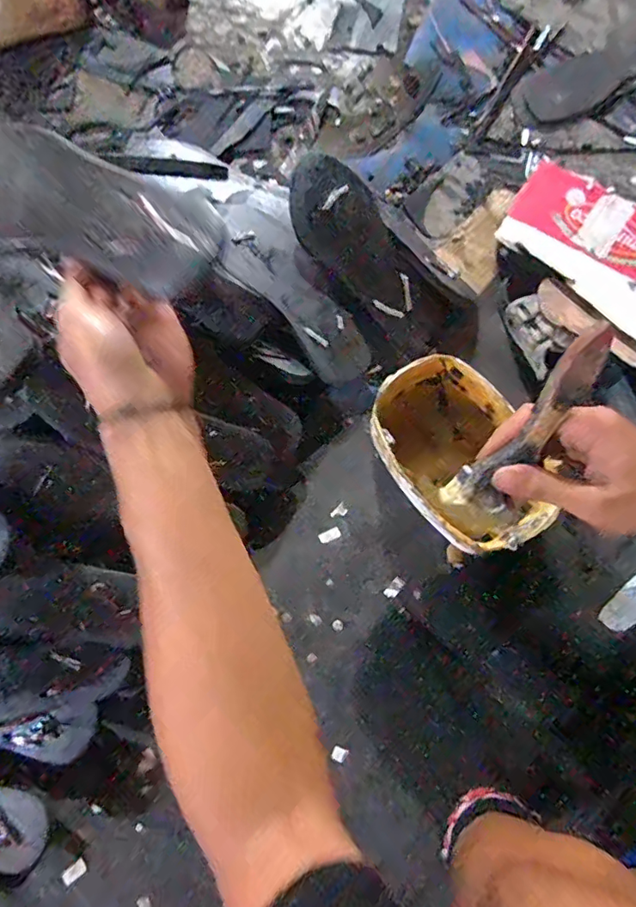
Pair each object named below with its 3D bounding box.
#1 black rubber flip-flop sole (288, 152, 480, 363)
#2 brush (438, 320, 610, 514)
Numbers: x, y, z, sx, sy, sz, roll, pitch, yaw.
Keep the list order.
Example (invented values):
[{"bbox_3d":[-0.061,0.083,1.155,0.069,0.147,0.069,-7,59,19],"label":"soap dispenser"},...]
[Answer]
[{"bbox_3d":[0.075,-0.215,0.583,0.277,0.023,0.090,44,83,-9],"label":"black rubber flip-flop sole"},{"bbox_3d":[0.139,-0.015,0.325,0.036,0.013,0.144,39,115,8],"label":"brush"}]

